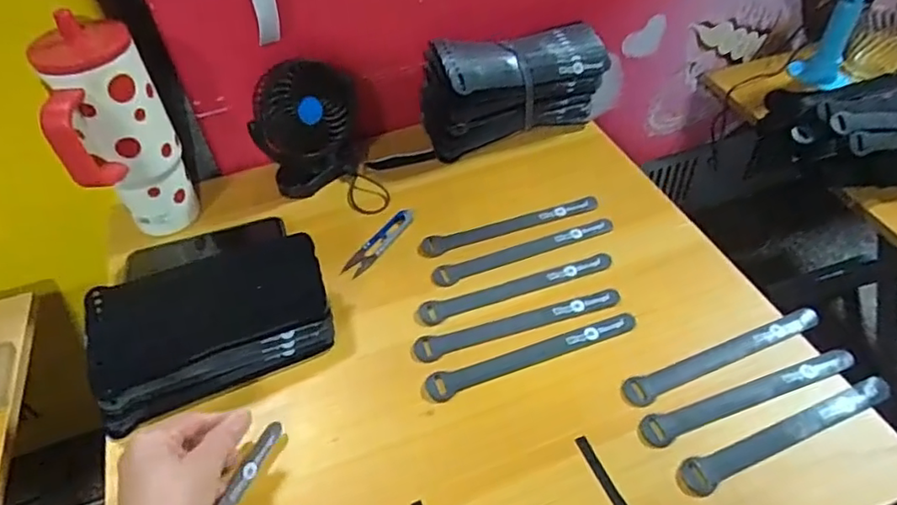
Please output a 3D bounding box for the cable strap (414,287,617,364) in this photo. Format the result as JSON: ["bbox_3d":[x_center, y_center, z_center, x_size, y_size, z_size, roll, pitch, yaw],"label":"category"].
[{"bbox_3d":[0.064,0.066,0.551,0.193,0.008,0.023,-15,49,-9],"label":"cable strap"}]

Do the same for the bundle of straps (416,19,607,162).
[{"bbox_3d":[0.077,-0.200,0.719,0.206,0.110,0.082,-18,49,-11],"label":"bundle of straps"}]

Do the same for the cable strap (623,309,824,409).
[{"bbox_3d":[0.236,0.085,0.509,0.190,0.009,0.024,-18,49,-11],"label":"cable strap"}]

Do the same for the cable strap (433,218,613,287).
[{"bbox_3d":[0.077,-0.002,0.610,0.190,0.008,0.024,-17,50,-11],"label":"cable strap"}]

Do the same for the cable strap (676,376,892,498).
[{"bbox_3d":[0.265,0.140,0.466,0.190,0.011,0.024,-19,49,-13],"label":"cable strap"}]

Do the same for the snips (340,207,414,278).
[{"bbox_3d":[-0.073,-0.012,0.627,0.024,0.008,0.101,26,55,25],"label":"snips"}]

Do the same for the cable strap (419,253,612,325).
[{"bbox_3d":[0.066,0.034,0.579,0.191,0.009,0.024,-16,49,-10],"label":"cable strap"}]

